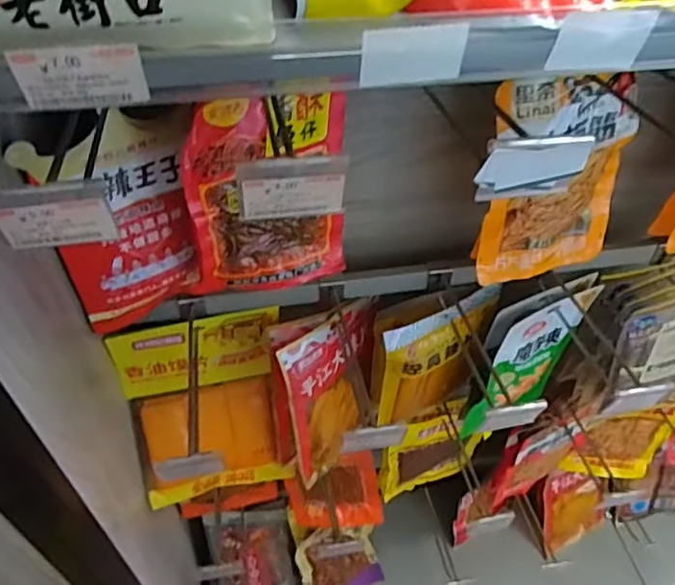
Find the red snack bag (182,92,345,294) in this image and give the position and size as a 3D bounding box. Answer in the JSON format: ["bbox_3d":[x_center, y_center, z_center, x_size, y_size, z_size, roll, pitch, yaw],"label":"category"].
[{"bbox_3d":[-0.062,-0.086,0.558,0.160,0.214,0.026,-23,52,-20],"label":"red snack bag"}]

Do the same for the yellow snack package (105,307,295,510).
[{"bbox_3d":[-0.171,0.150,0.776,0.190,0.267,0.041,-9,27,-11],"label":"yellow snack package"}]

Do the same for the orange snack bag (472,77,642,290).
[{"bbox_3d":[0.226,-0.112,0.602,0.158,0.225,0.035,-9,49,-9],"label":"orange snack bag"}]

